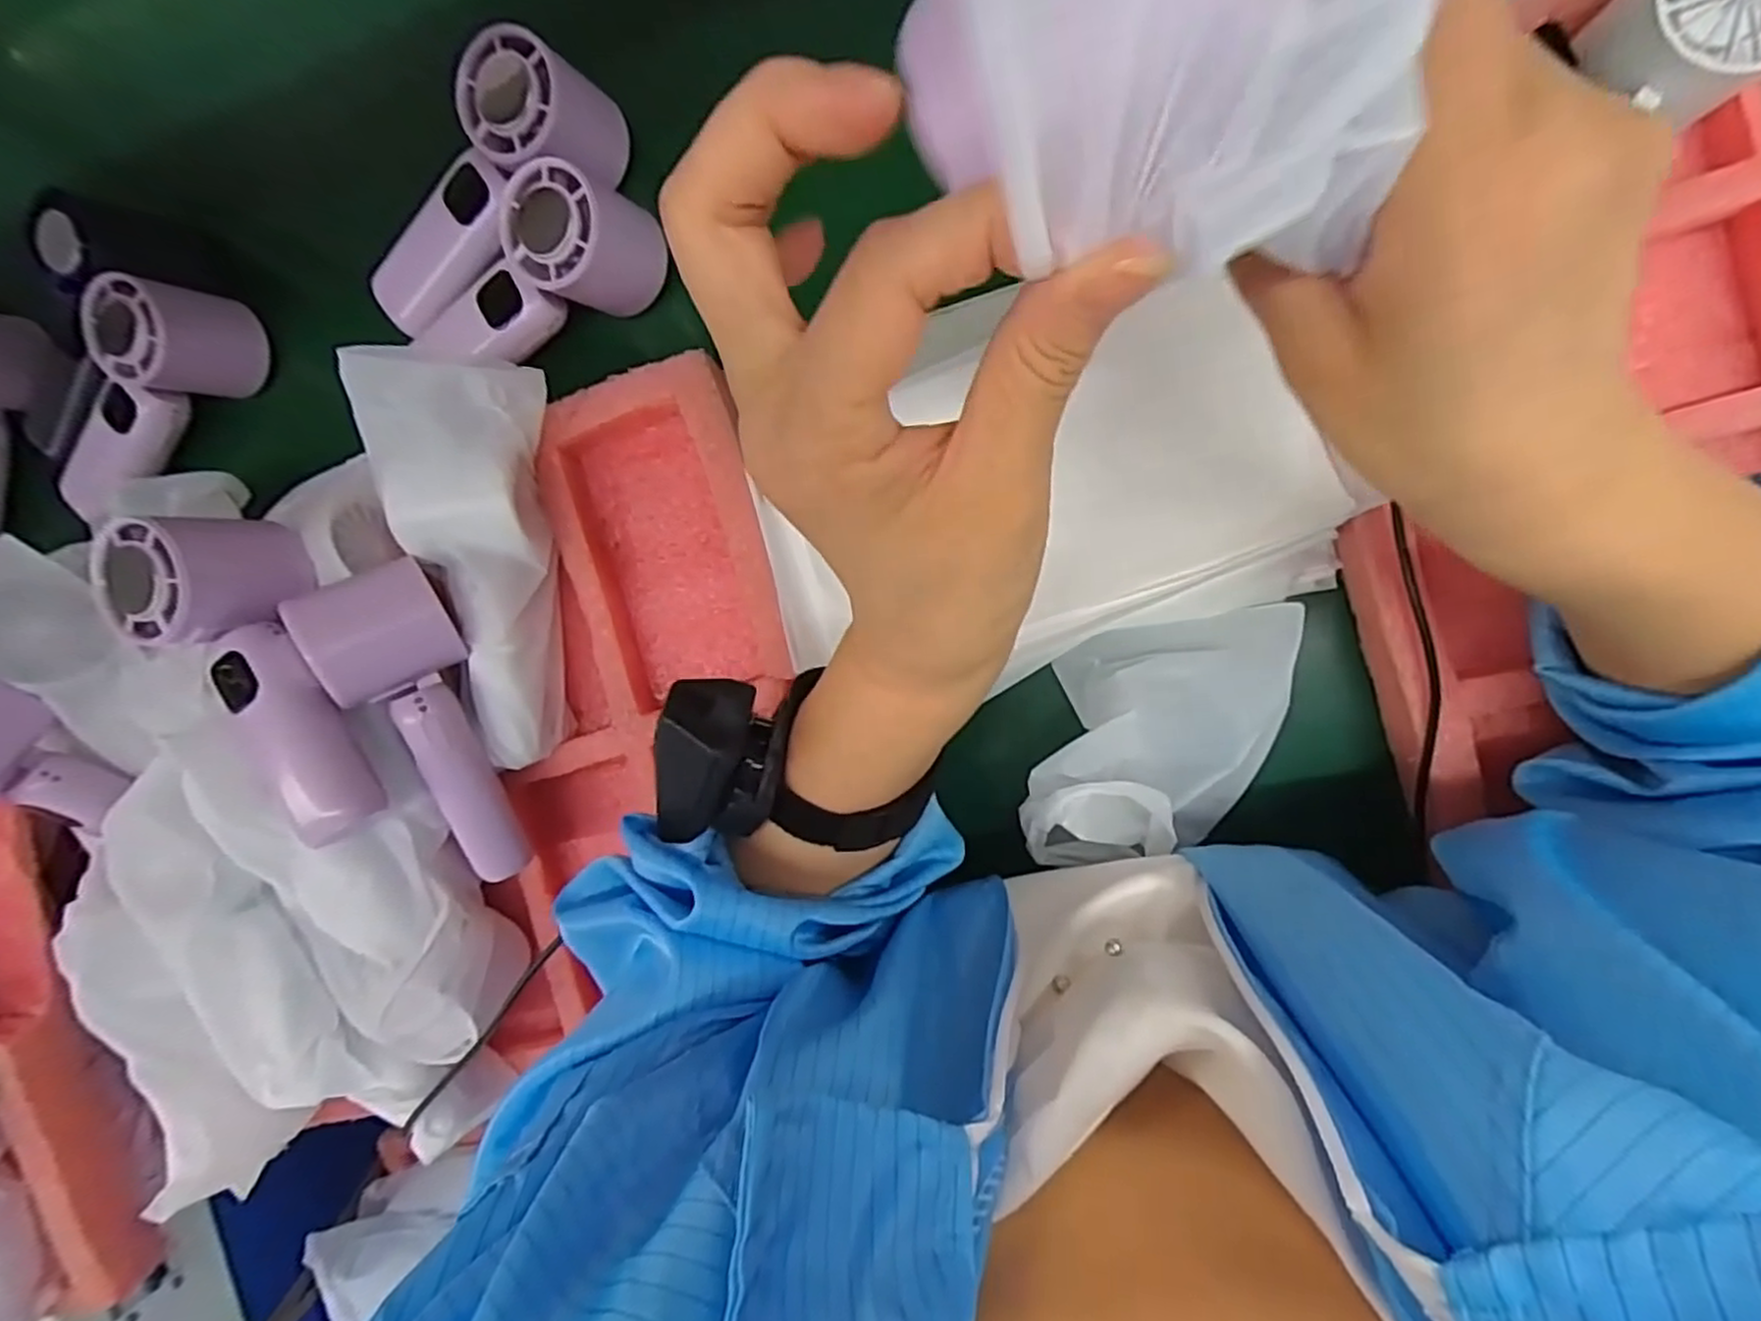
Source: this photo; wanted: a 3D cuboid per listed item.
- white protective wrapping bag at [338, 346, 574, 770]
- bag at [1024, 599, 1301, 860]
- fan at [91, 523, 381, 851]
[{"bbox_3d":[-0.178,-0.043,0.342,0.066,0.055,0.190,-1,111,8],"label":"white protective wrapping bag"},{"bbox_3d":[0.124,0.038,0.337,0.094,0.040,0.134,12,97,7],"label":"bag"},{"bbox_3d":[-0.266,0.005,0.324,0.056,0.051,0.147,-34,90,10],"label":"fan"}]

